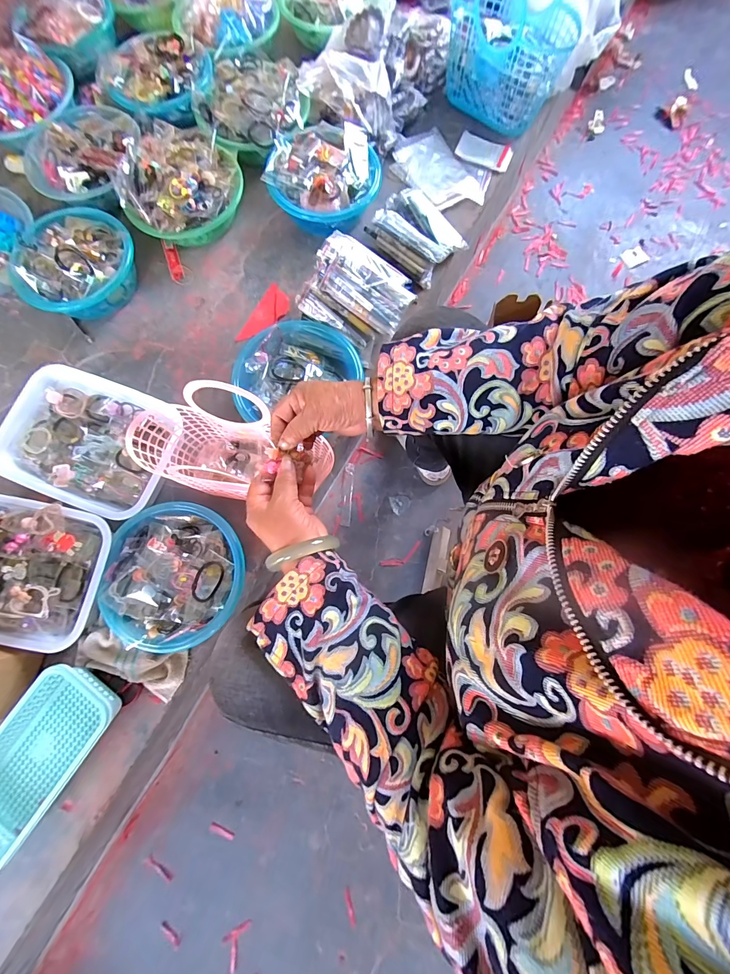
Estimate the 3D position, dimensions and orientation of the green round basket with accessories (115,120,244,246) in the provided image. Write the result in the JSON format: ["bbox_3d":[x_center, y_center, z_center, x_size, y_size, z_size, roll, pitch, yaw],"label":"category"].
[{"bbox_3d":[-0.367,-0.608,0.748,0.225,0.116,0.217,0,77,-1],"label":"green round basket with accessories"}]

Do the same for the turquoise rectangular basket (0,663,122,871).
[{"bbox_3d":[-0.508,0.406,0.558,0.141,0.060,0.256,33,79,7],"label":"turquoise rectangular basket"}]

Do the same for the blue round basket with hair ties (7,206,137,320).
[{"bbox_3d":[-0.555,-0.430,0.714,0.189,0.096,0.227,7,77,1],"label":"blue round basket with hair ties"}]

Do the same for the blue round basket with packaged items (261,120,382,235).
[{"bbox_3d":[-0.088,-0.629,0.756,0.213,0.082,0.228,0,77,-1],"label":"blue round basket with packaged items"}]

